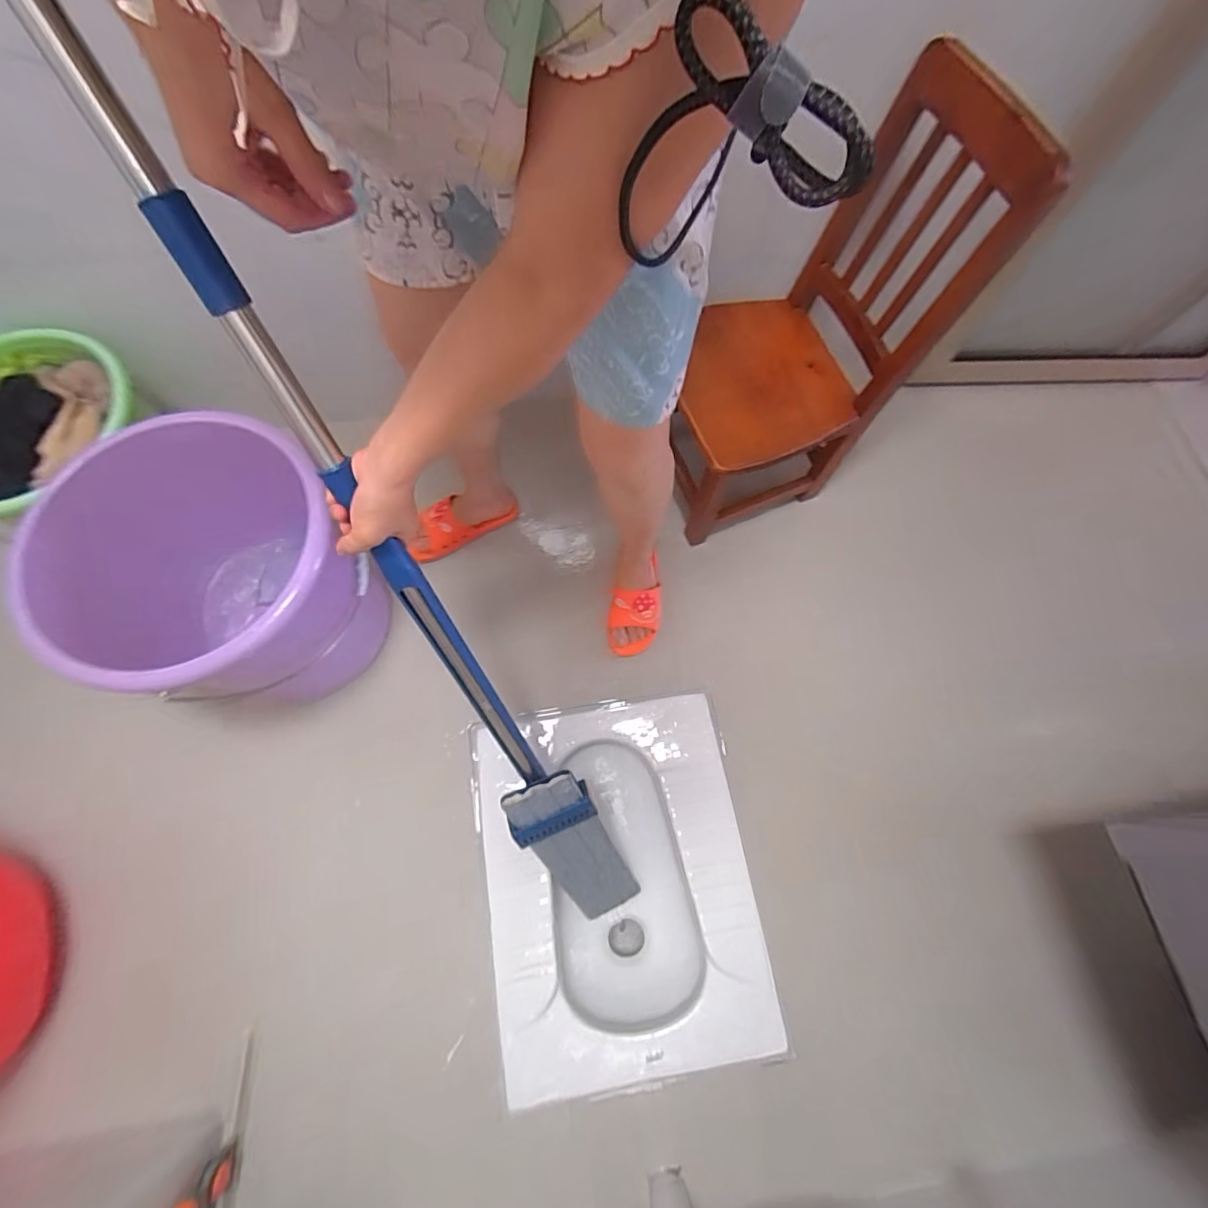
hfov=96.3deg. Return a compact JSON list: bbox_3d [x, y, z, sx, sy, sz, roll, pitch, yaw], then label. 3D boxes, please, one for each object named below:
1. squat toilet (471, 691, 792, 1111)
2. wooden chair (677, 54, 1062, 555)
[{"bbox_3d":[0.019,0.501,1.010,0.441,0.230,0.573,-9,70,-4],"label":"squat toilet"},{"bbox_3d":[0.279,-0.397,0.864,0.342,0.588,0.284,-24,72,-9],"label":"wooden chair"}]

